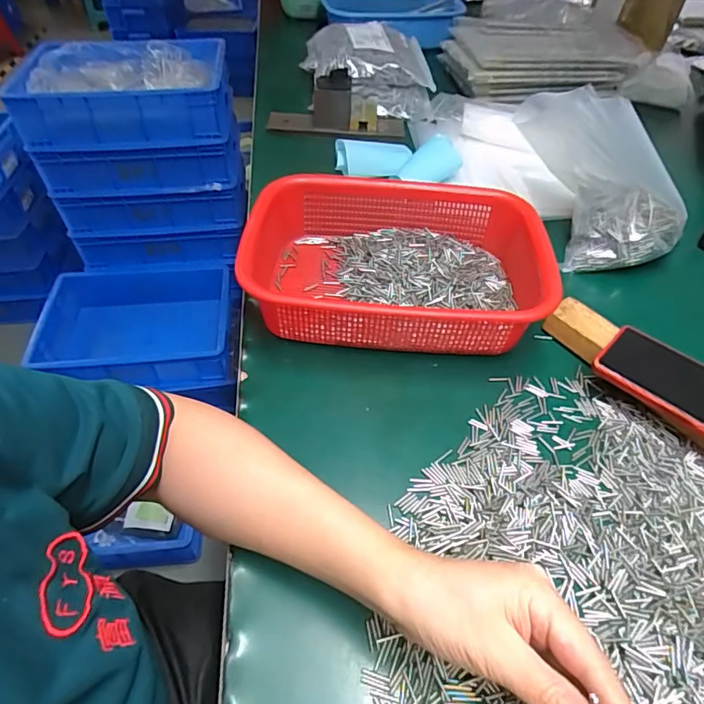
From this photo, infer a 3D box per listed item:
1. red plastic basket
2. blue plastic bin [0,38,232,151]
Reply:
[{"bbox_3d":[0.046,-0.090,0.500,0.294,0.075,0.210,3,49,3],"label":"red plastic basket"},{"bbox_3d":[-0.476,-0.556,1.049,0.410,0.119,0.274,-5,49,-3],"label":"blue plastic bin"}]

